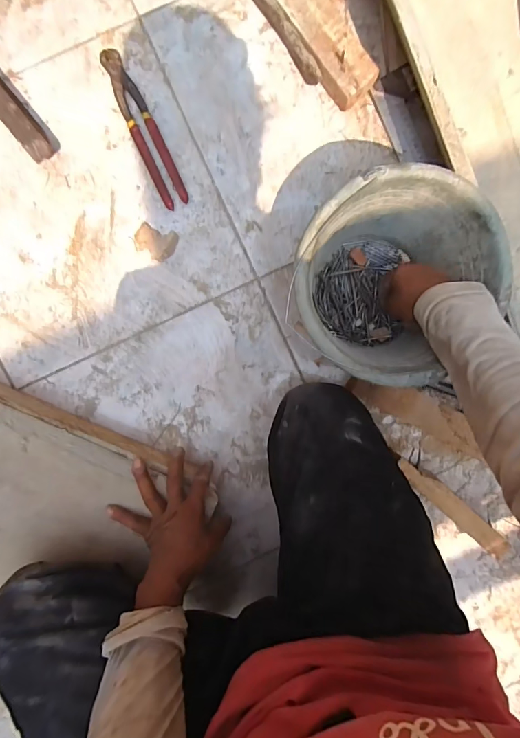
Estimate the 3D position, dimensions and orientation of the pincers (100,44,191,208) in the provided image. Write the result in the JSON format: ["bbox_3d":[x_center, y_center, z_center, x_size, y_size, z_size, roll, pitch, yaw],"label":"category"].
[{"bbox_3d":[-0.167,-0.341,0.570,0.038,0.012,0.221,-25,96,0],"label":"pincers"}]

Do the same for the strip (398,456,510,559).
[{"bbox_3d":[0.291,0.210,0.596,0.223,0.013,0.030,41,92,-6],"label":"strip"}]

